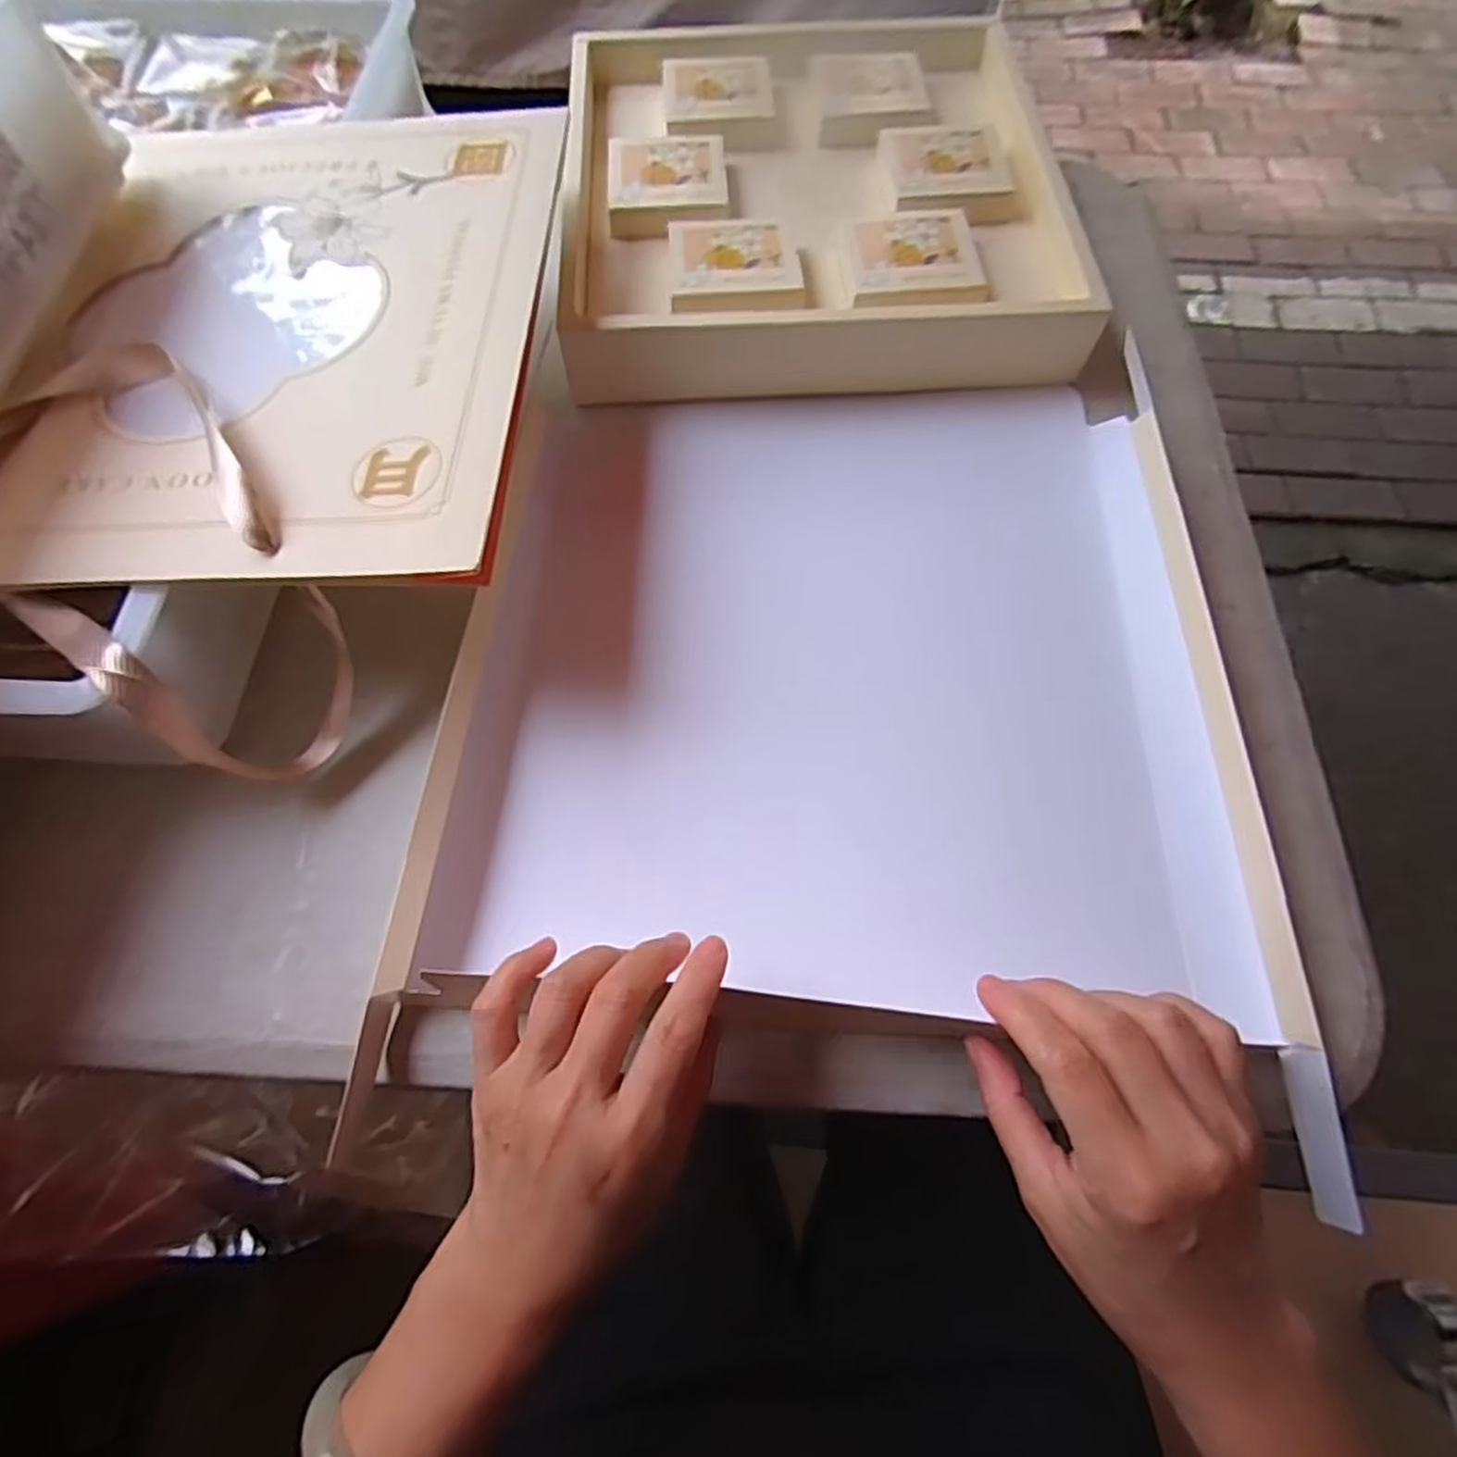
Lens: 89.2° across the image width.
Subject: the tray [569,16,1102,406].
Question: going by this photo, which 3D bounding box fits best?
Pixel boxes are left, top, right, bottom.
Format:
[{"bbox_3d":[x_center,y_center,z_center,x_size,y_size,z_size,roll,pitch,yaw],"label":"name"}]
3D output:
[{"bbox_3d":[0.059,-0.409,0.556,0.335,0.067,0.368,-3,66,-1],"label":"tray"}]

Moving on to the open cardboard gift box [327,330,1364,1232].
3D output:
[{"bbox_3d":[0.077,-0.030,0.414,0.443,0.068,0.463,4,66,2],"label":"open cardboard gift box"}]

